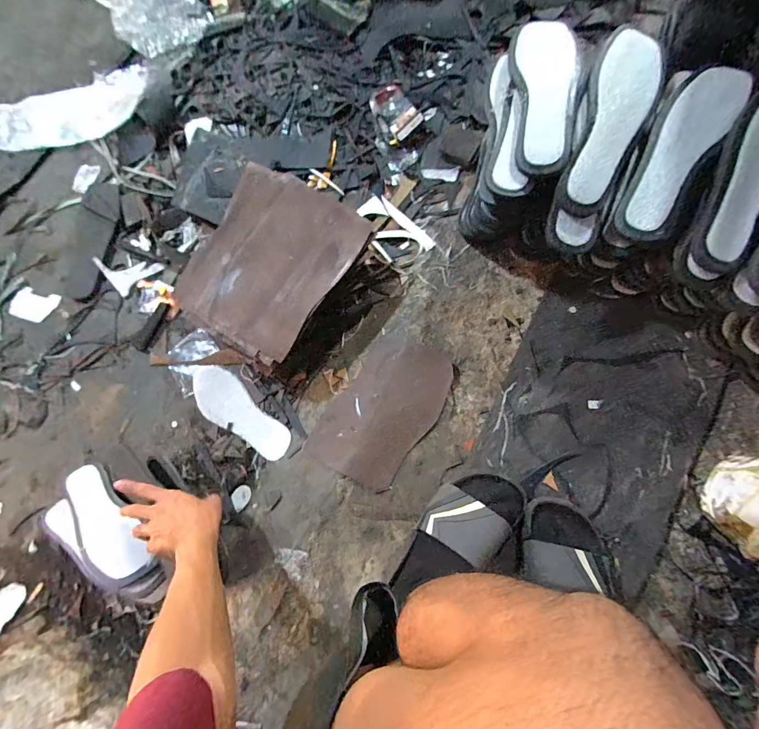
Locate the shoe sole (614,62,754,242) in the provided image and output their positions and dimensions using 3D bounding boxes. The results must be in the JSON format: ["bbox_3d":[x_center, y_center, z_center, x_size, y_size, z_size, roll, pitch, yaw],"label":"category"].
[{"bbox_3d":[0.382,-0.268,0.479,0.078,0.025,0.231,29,92,17],"label":"shoe sole"}]

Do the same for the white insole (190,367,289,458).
[{"bbox_3d":[-0.260,0.089,0.677,0.235,0.013,0.081,41,85,13],"label":"white insole"}]

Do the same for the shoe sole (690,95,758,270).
[{"bbox_3d":[0.446,-0.227,0.446,0.083,0.043,0.233,29,81,9],"label":"shoe sole"}]

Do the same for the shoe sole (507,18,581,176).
[{"bbox_3d":[0.219,-0.358,0.485,0.076,0.031,0.226,0,78,4],"label":"shoe sole"}]

